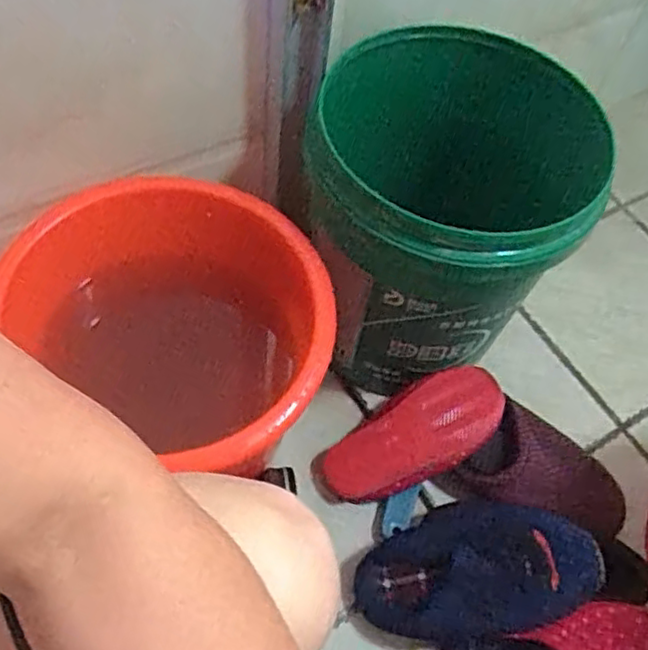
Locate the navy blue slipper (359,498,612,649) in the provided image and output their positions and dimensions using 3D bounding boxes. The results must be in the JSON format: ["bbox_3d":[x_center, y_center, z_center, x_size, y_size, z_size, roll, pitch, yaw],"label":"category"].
[{"bbox_3d":[0.171,0.279,0.765,0.272,0.058,0.145,-16,65,16],"label":"navy blue slipper"}]

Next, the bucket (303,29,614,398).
[{"bbox_3d":[0.121,-0.119,0.821,0.297,0.338,0.293,11,58,-1],"label":"bucket"}]

